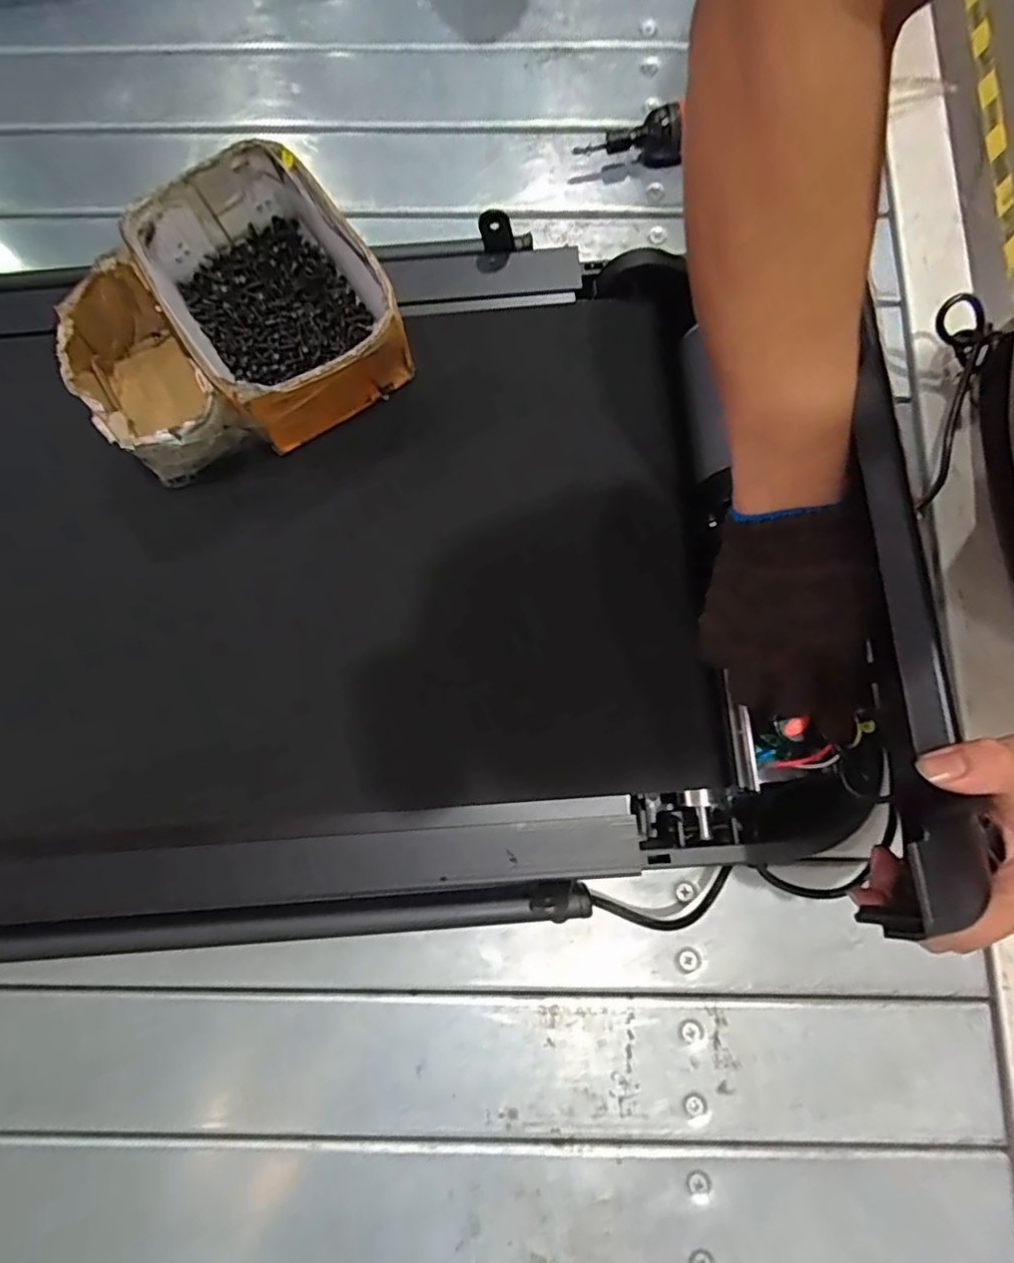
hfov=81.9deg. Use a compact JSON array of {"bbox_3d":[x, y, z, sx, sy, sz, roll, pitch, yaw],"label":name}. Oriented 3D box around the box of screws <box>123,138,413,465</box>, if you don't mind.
[{"bbox_3d":[-0.173,-0.246,0.435,0.136,0.071,0.188,-37,82,-5],"label":"box of screws"}]

